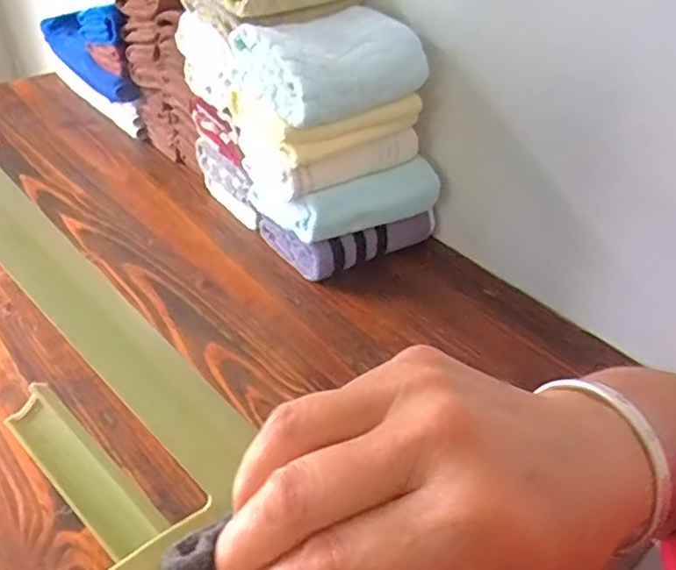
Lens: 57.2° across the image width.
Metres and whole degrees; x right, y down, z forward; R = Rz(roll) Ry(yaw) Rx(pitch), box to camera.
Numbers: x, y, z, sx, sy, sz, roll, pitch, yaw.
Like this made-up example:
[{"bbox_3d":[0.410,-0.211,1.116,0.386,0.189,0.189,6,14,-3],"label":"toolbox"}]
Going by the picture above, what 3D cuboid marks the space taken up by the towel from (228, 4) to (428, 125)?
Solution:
[{"bbox_3d":[-0.005,-0.234,0.643,0.168,0.067,0.116,-28,47,-32],"label":"towel"}]

